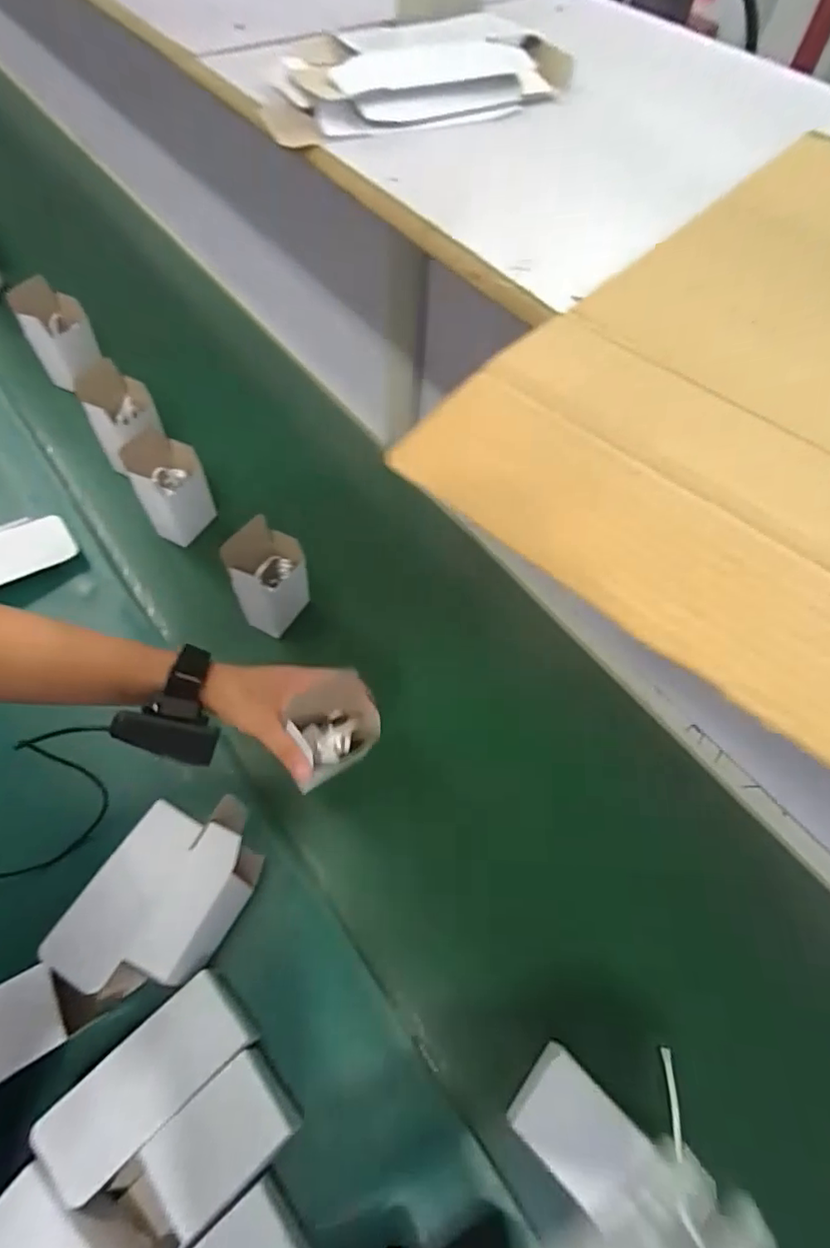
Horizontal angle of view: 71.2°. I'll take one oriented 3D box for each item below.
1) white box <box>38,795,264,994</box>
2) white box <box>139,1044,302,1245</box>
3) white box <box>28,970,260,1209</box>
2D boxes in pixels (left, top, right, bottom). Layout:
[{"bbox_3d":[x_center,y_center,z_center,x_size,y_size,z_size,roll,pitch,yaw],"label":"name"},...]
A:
[{"bbox_3d":[-0.214,0.231,0.502,0.128,0.065,0.175,30,62,13],"label":"white box"},{"bbox_3d":[-0.141,0.376,0.425,0.091,0.033,0.064,-34,67,-21],"label":"white box"},{"bbox_3d":[-0.202,0.348,0.445,0.145,0.043,0.066,-37,68,-22],"label":"white box"}]

